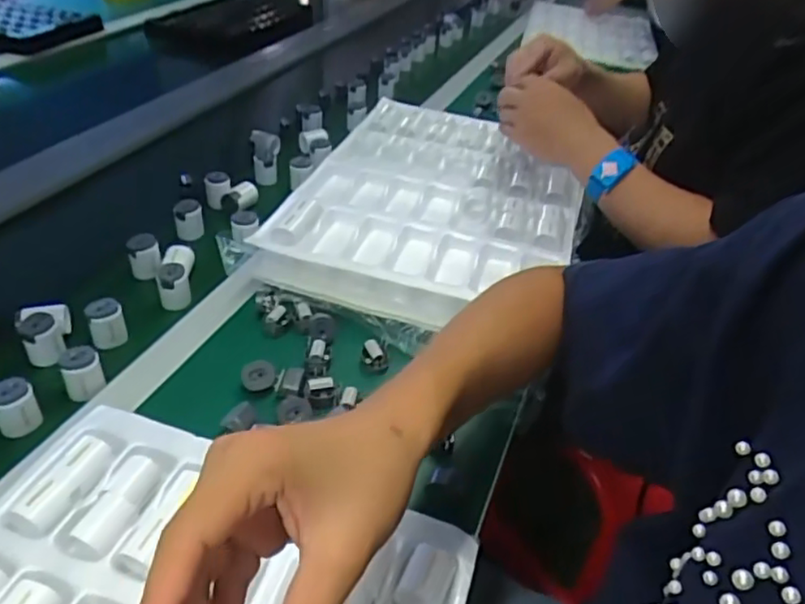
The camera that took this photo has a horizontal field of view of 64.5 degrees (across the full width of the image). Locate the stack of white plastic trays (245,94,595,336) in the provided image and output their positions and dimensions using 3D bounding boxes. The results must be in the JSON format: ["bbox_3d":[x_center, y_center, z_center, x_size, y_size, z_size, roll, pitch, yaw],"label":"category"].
[{"bbox_3d":[0.052,-0.126,0.792,0.311,0.056,0.444,16,39,9],"label":"stack of white plastic trays"}]

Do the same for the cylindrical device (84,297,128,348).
[{"bbox_3d":[-0.278,0.019,0.598,0.030,0.039,0.026,-16,44,-31],"label":"cylindrical device"}]

